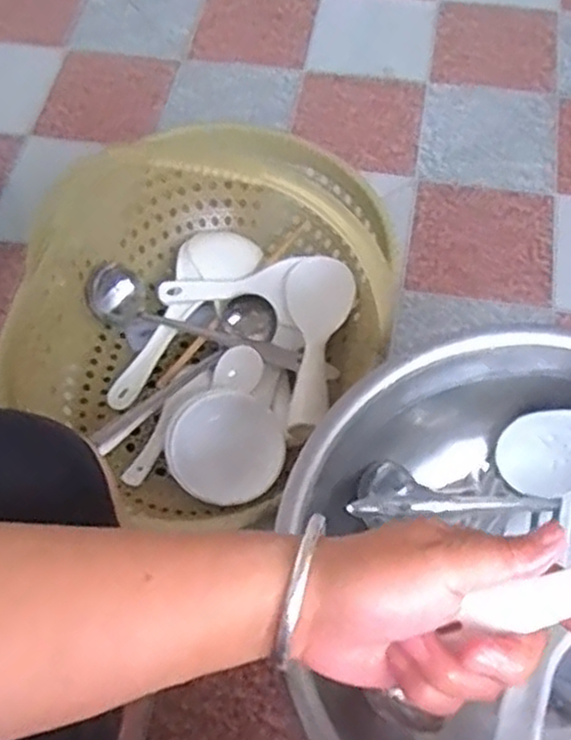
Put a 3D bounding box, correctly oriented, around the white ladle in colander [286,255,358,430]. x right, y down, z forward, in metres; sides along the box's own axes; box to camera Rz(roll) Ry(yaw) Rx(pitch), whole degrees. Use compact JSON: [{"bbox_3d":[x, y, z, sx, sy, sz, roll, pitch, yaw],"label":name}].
[{"bbox_3d":[0.030,-0.032,0.723,0.065,0.021,0.184,3,62,4],"label":"white ladle in colander"}]

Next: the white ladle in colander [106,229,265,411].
[{"bbox_3d":[-0.101,-0.055,0.772,0.078,0.036,0.233,21,65,13],"label":"white ladle in colander"}]

